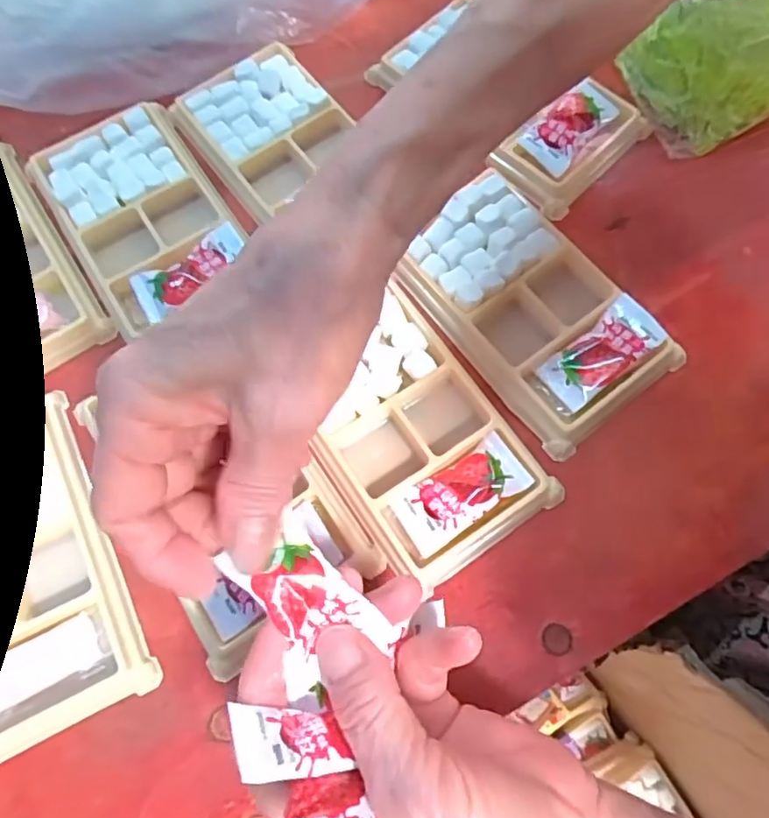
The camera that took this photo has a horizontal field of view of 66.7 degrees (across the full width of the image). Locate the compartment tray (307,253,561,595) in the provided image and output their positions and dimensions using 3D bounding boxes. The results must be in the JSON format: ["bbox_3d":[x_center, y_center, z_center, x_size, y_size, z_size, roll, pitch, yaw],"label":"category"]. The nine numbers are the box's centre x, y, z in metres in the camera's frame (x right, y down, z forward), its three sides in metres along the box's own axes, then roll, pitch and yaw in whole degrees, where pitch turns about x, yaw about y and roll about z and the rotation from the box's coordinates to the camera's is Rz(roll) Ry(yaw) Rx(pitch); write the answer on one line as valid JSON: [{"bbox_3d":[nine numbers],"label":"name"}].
[{"bbox_3d":[0.013,0.007,0.257,0.079,0.012,0.121,-32,75,-9],"label":"compartment tray"}]

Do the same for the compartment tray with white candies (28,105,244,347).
[{"bbox_3d":[-0.123,-0.100,0.300,0.078,0.020,0.118,-32,75,-9],"label":"compartment tray with white candies"}]

